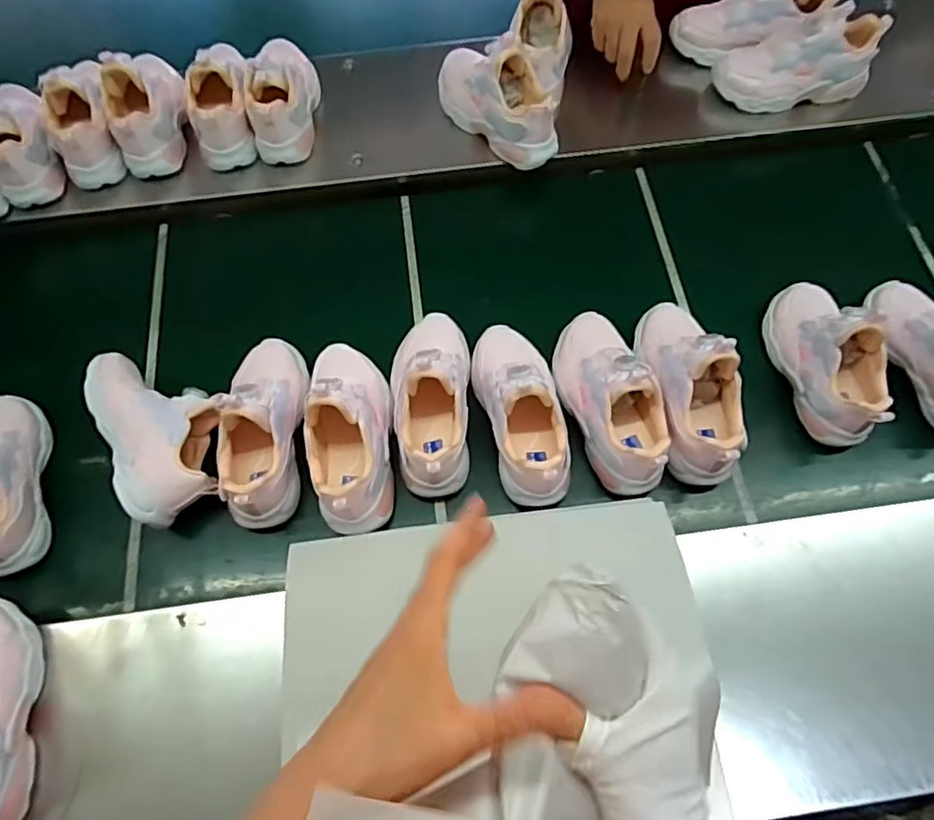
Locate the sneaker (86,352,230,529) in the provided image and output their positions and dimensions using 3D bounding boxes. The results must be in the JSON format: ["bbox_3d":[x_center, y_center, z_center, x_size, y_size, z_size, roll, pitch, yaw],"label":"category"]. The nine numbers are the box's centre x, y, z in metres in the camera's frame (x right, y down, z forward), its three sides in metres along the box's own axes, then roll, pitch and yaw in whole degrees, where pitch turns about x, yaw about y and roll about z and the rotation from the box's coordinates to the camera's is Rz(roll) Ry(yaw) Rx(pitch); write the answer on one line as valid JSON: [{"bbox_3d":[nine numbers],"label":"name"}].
[{"bbox_3d":[-0.313,0.022,0.637,0.105,0.087,0.189,-22,68,-9],"label":"sneaker"}]

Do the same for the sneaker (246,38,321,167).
[{"bbox_3d":[-0.234,-0.416,0.786,0.070,0.079,0.177,2,67,1],"label":"sneaker"}]

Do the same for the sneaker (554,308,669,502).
[{"bbox_3d":[0.149,-0.018,0.627,0.075,0.101,0.199,-18,68,-8],"label":"sneaker"}]

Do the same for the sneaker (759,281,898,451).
[{"bbox_3d":[0.388,-0.065,0.652,0.072,0.102,0.195,-12,67,-5],"label":"sneaker"}]

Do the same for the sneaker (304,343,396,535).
[{"bbox_3d":[-0.121,0.010,0.603,0.085,0.092,0.203,-6,67,-2],"label":"sneaker"}]

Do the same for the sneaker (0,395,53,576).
[{"bbox_3d":[-0.468,0.063,0.599,0.075,0.090,0.186,-11,67,-5],"label":"sneaker"}]

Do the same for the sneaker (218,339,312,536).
[{"bbox_3d":[-0.210,0.011,0.615,0.085,0.105,0.202,-2,67,-1],"label":"sneaker"}]

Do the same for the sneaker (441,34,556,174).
[{"bbox_3d":[0.036,-0.395,0.751,0.193,0.097,0.073,42,73,16],"label":"sneaker"}]

